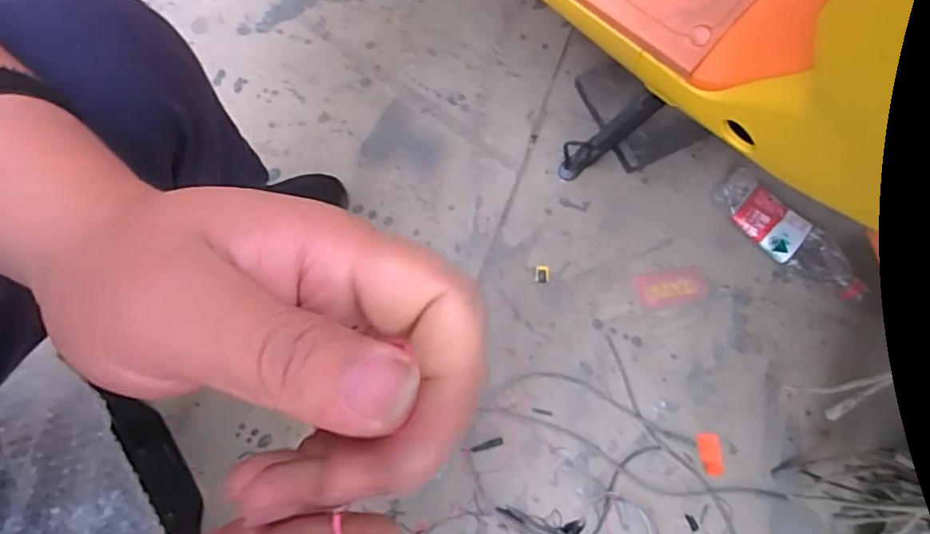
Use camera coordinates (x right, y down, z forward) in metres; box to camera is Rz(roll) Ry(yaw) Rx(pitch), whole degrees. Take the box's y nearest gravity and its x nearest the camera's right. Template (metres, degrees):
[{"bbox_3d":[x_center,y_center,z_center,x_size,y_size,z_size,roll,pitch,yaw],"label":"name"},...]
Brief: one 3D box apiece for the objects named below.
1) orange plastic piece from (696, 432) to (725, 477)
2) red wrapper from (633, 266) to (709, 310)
[{"bbox_3d":[0.296,0.226,0.699,0.027,0.006,0.050,-5,75,-2],"label":"orange plastic piece"},{"bbox_3d":[0.269,0.027,0.754,0.094,0.004,0.047,-10,75,-3],"label":"red wrapper"}]

